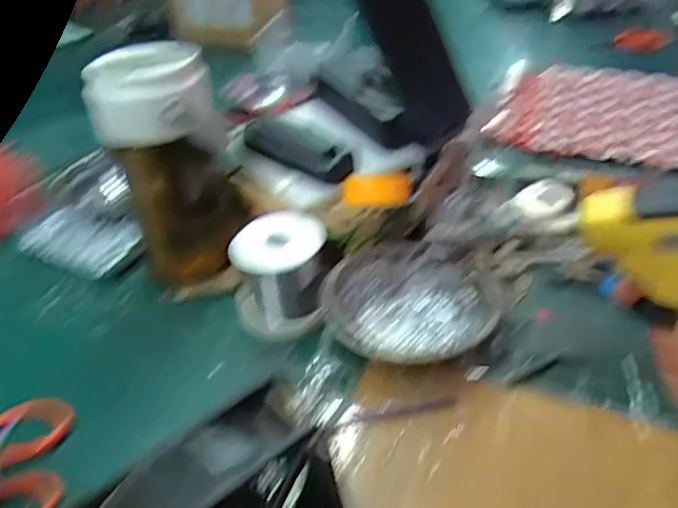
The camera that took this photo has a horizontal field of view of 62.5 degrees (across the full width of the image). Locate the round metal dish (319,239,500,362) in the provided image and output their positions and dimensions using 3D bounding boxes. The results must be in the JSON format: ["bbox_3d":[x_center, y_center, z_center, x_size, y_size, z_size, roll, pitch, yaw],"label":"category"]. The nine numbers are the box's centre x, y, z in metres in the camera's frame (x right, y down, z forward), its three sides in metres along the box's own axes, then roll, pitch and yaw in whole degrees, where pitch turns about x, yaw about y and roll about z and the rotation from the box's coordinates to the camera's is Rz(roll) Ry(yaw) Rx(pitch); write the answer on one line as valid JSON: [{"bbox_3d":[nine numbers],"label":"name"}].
[{"bbox_3d":[0.051,0.038,0.430,0.127,0.039,0.104,-10,40,-9],"label":"round metal dish"}]

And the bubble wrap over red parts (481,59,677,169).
[{"bbox_3d":[0.338,-0.182,0.700,0.277,0.037,0.230,14,42,19],"label":"bubble wrap over red parts"}]

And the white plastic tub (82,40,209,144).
[{"bbox_3d":[-0.141,-0.122,0.416,0.077,0.054,0.077,-2,38,1],"label":"white plastic tub"}]

